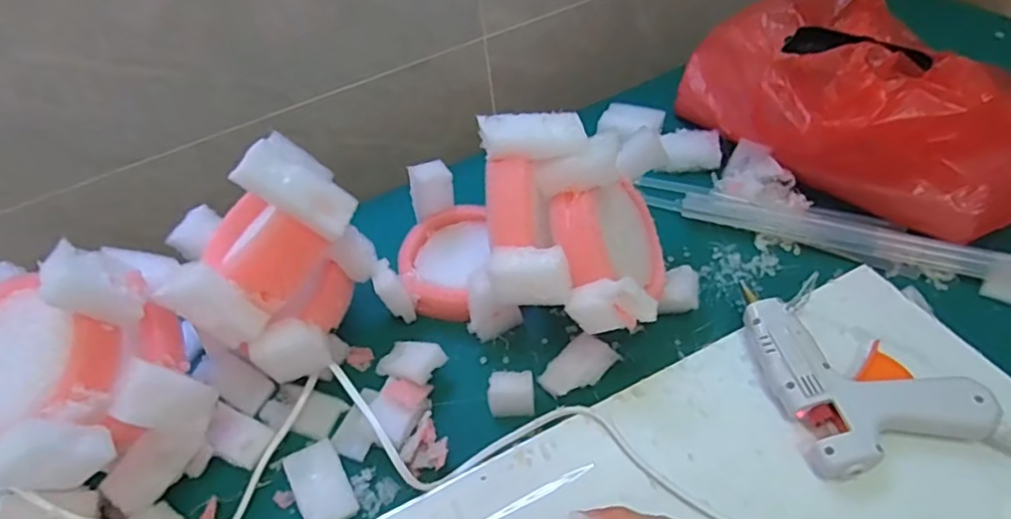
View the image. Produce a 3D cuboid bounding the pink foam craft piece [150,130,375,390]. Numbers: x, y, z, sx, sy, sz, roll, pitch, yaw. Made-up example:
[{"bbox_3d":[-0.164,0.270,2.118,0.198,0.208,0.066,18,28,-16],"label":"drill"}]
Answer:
[{"bbox_3d":[-0.144,0.007,0.401,0.077,0.144,0.116,11,49,16],"label":"pink foam craft piece"}]

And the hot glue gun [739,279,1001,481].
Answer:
[{"bbox_3d":[0.221,0.067,0.399,0.106,0.031,0.130,-12,47,-5],"label":"hot glue gun"}]

